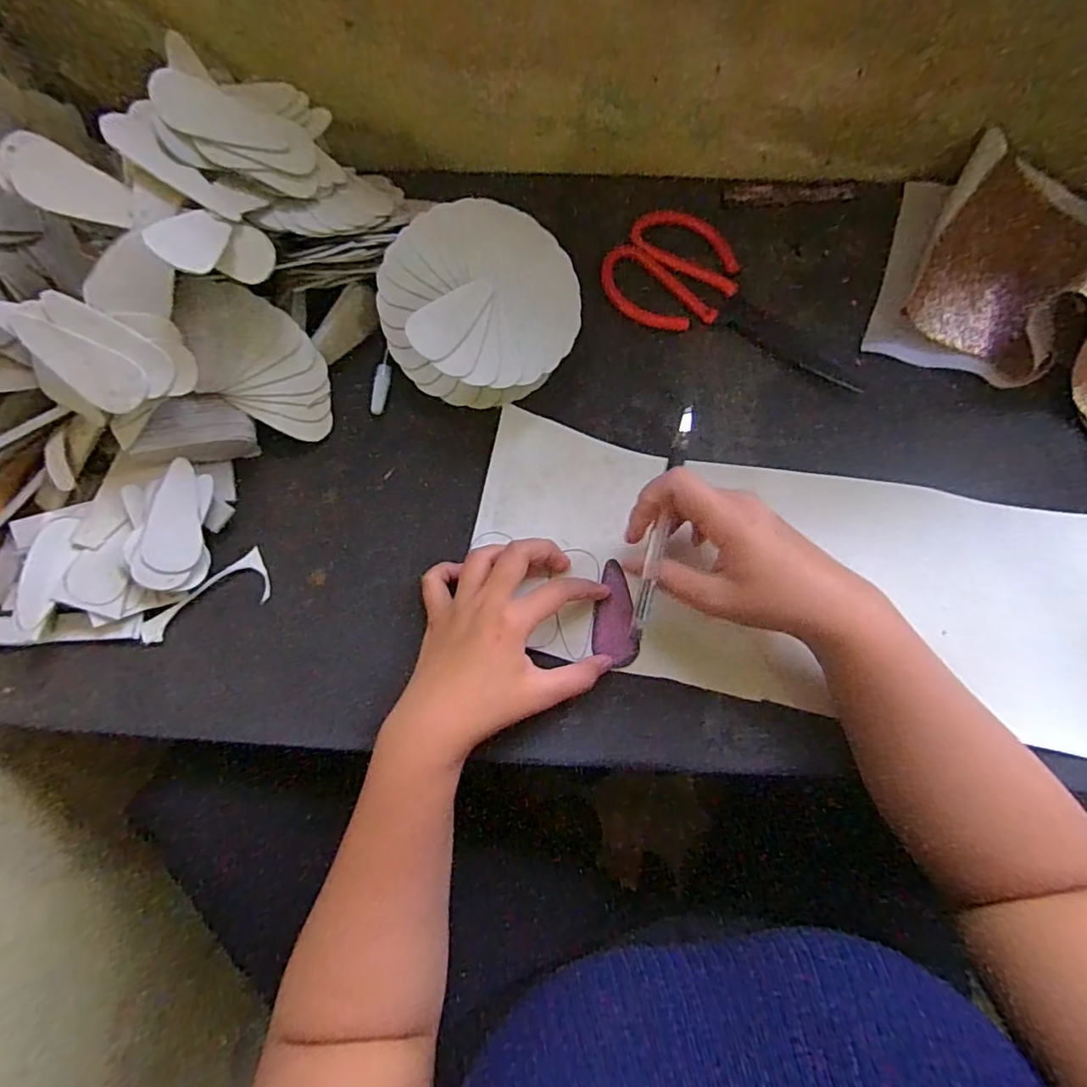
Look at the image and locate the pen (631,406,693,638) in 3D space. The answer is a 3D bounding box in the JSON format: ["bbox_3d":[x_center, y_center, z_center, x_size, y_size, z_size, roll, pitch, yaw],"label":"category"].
[{"bbox_3d":[0.068,-0.012,0.325,0.009,0.007,0.134,14,87,4],"label":"pen"}]

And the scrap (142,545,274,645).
[{"bbox_3d":[-0.218,0.042,0.369,0.084,0.009,0.036,-39,80,-8],"label":"scrap"}]

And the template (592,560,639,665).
[{"bbox_3d":[0.047,0.046,0.374,0.029,0.004,0.068,0,77,1],"label":"template"}]

